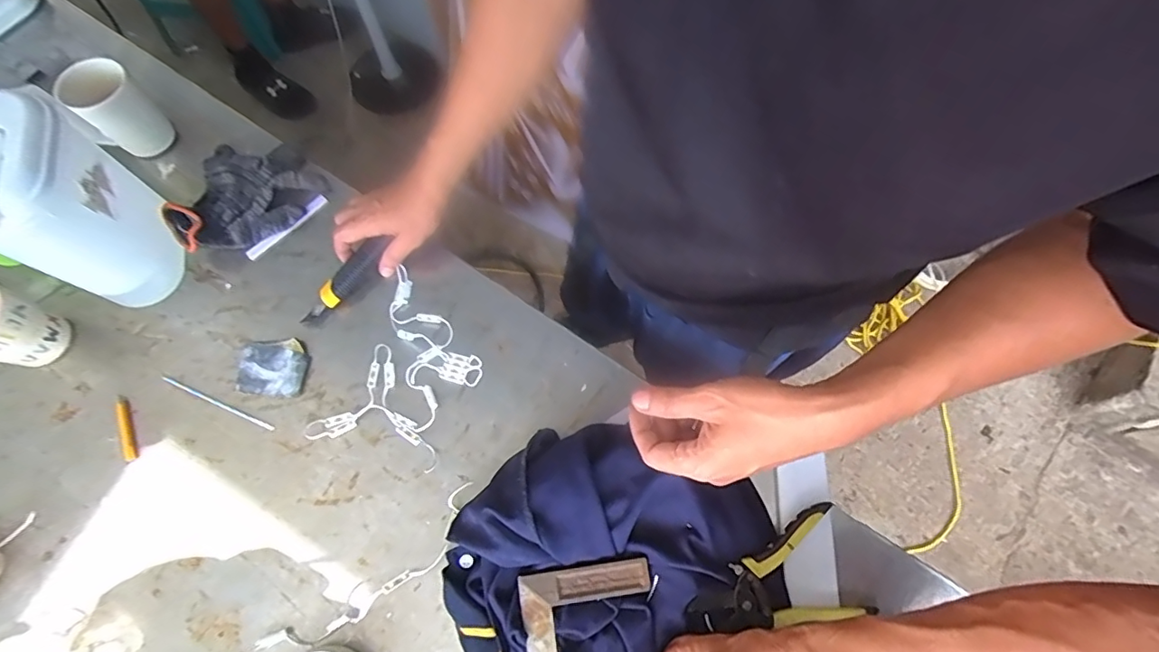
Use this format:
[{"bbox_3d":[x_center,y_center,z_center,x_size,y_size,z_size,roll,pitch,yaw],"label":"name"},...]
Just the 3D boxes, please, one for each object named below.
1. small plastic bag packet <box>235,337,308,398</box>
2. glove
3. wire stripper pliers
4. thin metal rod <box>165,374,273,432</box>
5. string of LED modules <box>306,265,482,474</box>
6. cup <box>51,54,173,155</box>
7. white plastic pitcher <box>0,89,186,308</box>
[{"bbox_3d":[-0.330,0.044,0.555,0.074,0.006,0.059,4,71,3],"label":"small plastic bag packet"},{"bbox_3d":[-0.398,-0.161,0.605,0.163,0.043,0.145,-43,75,-12],"label":"glove"},{"bbox_3d":[0.173,0.228,0.468,0.155,0.032,0.095,-13,71,-3],"label":"wire stripper pliers"},{"bbox_3d":[-0.381,0.080,0.545,0.139,0.004,0.005,22,73,9],"label":"thin metal rod"},{"bbox_3d":[-0.179,0.050,0.545,0.133,0.014,0.189,24,73,10],"label":"string of LED modules"},{"bbox_3d":[-0.533,-0.253,0.605,0.072,0.106,0.069,35,75,13],"label":"cup"},{"bbox_3d":[-0.492,-0.110,0.508,0.098,0.196,0.120,-27,72,-7],"label":"white plastic pitcher"}]

